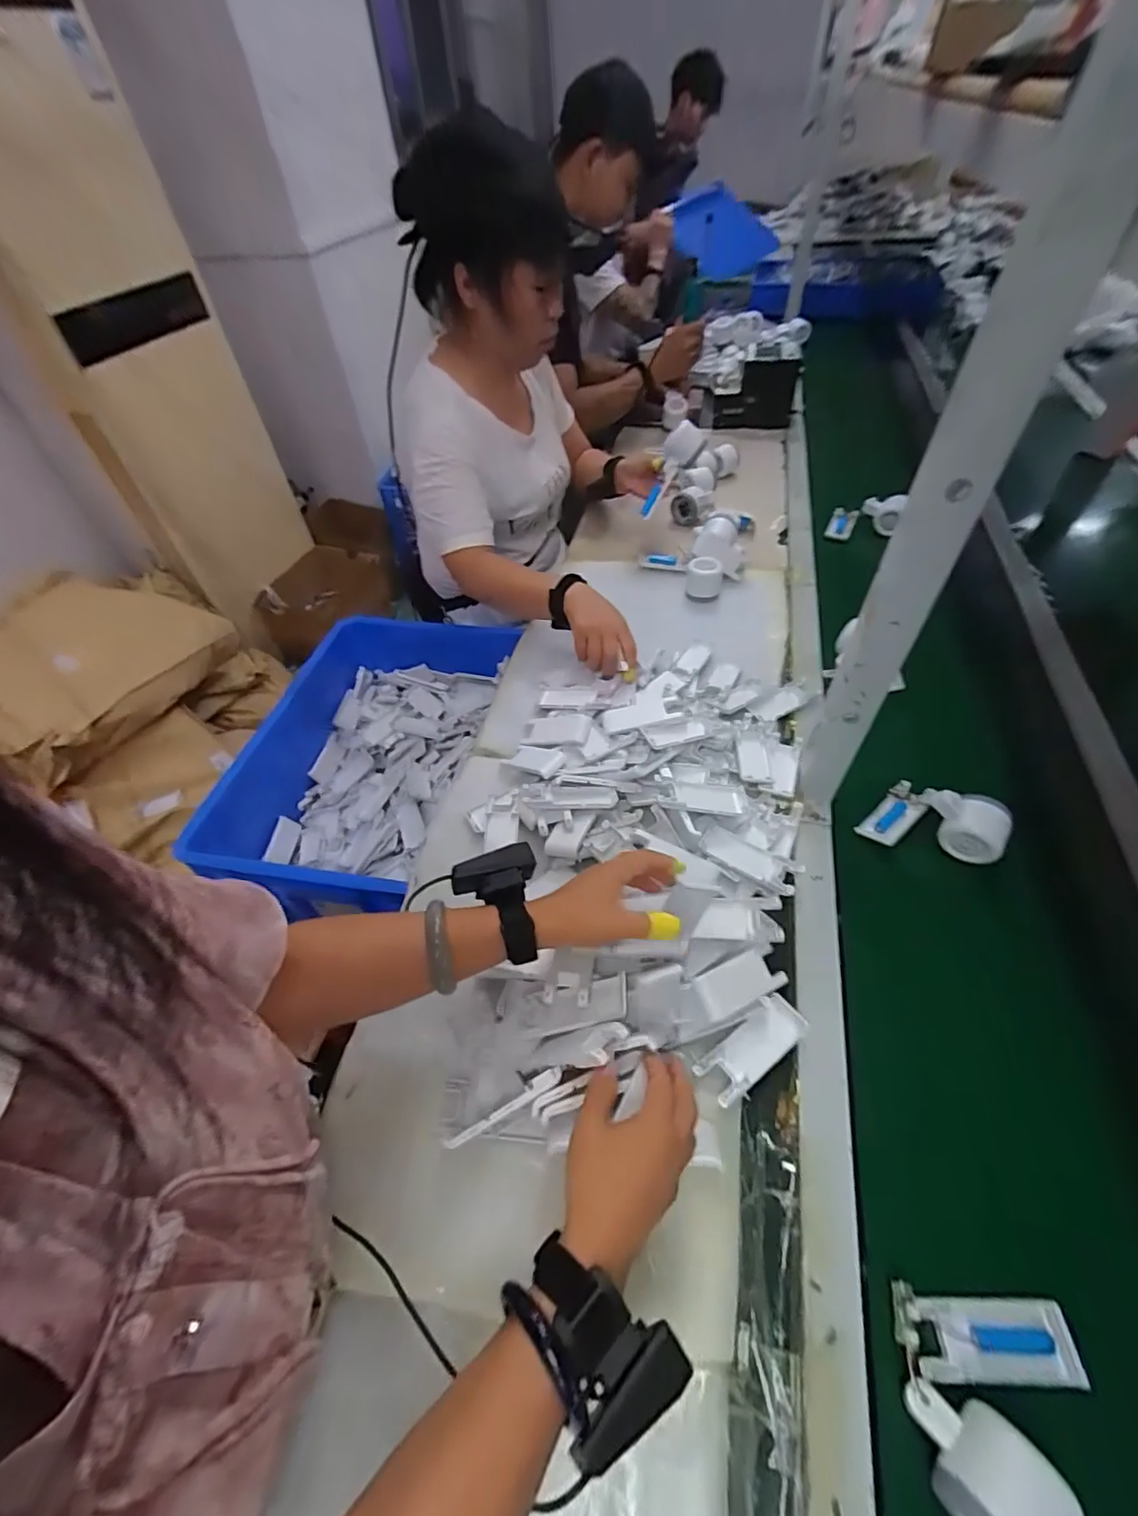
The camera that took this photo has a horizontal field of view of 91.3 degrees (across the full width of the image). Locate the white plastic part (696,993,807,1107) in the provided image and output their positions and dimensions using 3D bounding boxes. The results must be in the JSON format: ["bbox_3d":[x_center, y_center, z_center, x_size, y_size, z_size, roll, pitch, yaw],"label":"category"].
[{"bbox_3d":[0.161,0.256,0.490,0.104,0.027,0.039,-31,54,-19],"label":"white plastic part"}]

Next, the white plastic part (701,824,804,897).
[{"bbox_3d":[0.194,0.109,0.599,0.102,0.016,0.040,26,57,24],"label":"white plastic part"}]

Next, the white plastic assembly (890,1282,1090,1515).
[{"bbox_3d":[0.281,0.417,0.348,0.128,0.052,0.128,4,40,-3],"label":"white plastic assembly"}]

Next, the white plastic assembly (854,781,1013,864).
[{"bbox_3d":[0.406,0.071,0.611,0.122,0.048,0.094,34,61,28],"label":"white plastic assembly"}]

